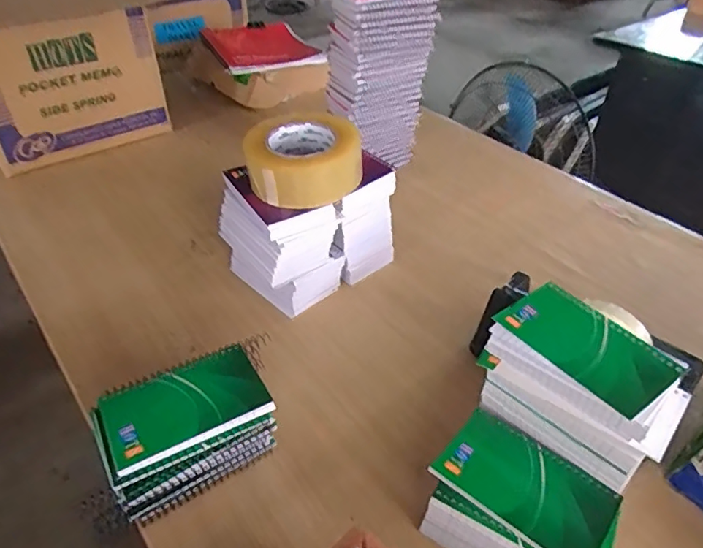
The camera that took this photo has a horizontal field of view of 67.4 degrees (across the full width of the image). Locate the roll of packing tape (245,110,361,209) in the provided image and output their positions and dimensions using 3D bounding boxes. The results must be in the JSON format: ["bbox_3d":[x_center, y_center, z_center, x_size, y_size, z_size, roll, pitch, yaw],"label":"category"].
[{"bbox_3d":[-0.056,-0.138,0.602,0.128,0.063,0.124,-6,40,-10],"label":"roll of packing tape"}]

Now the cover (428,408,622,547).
[{"bbox_3d":[0.141,0.167,0.416,0.134,0.009,0.080,29,47,29],"label":"cover"}]

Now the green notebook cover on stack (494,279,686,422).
[{"bbox_3d":[0.188,0.055,0.425,0.076,0.004,0.126,-27,47,-27],"label":"green notebook cover on stack"}]

